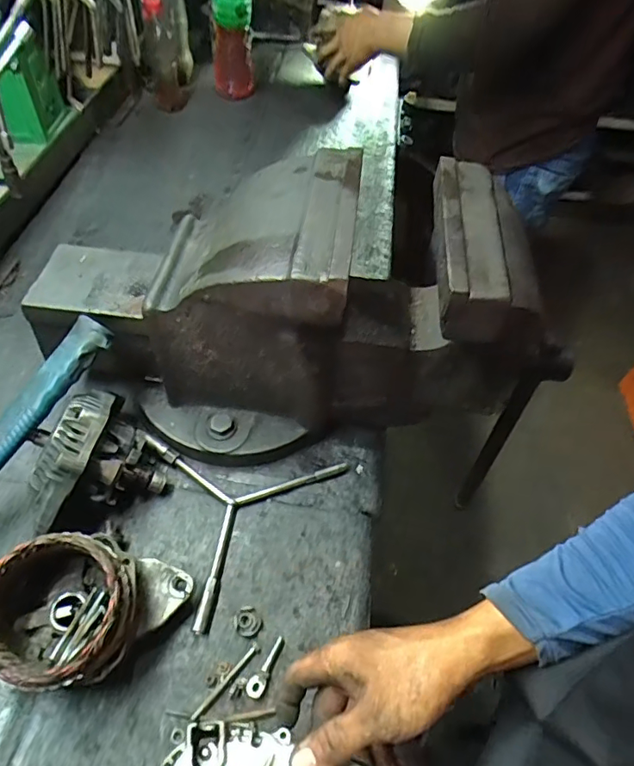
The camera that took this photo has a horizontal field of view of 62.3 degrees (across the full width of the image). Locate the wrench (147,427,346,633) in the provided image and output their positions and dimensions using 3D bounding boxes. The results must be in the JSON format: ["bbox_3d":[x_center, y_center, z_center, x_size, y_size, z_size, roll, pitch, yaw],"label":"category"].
[{"bbox_3d":[-0.112,0.117,0.569,0.195,0.019,0.221,31,55,20],"label":"wrench"}]

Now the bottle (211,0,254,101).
[{"bbox_3d":[-0.176,-0.735,1.083,0.082,0.276,0.072,-2,51,-7],"label":"bottle"}]

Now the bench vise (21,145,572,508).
[{"bbox_3d":[-0.027,-0.063,0.556,0.536,0.281,0.205,0,50,-4],"label":"bench vise"}]

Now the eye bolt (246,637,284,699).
[{"bbox_3d":[-0.047,0.255,0.473,0.016,0.007,0.053,19,51,11],"label":"eye bolt"}]

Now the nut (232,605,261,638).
[{"bbox_3d":[-0.066,0.226,0.495,0.026,0.009,0.024,2,50,-3],"label":"nut"}]

